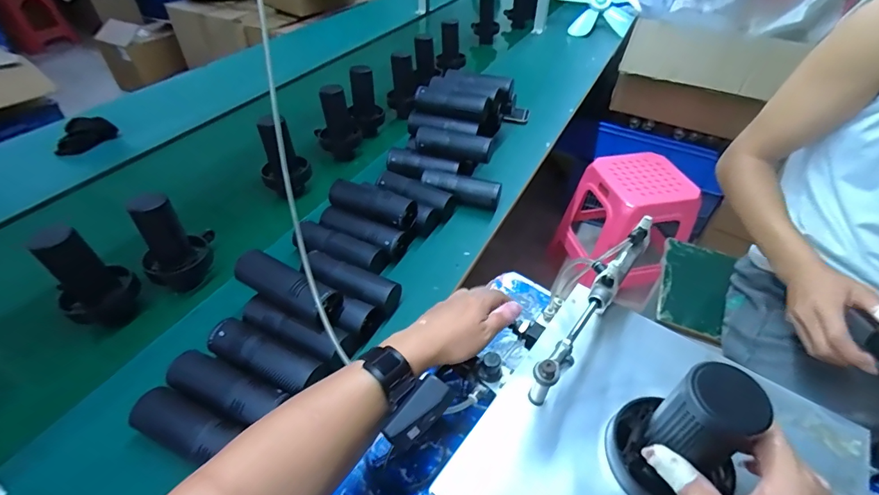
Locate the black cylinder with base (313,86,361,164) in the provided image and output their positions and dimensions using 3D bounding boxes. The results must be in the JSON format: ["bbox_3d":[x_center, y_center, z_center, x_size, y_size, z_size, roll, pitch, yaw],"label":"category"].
[{"bbox_3d":[-0.239,-0.294,0.968,0.102,0.173,0.099,-9,45,-10],"label":"black cylinder with base"}]

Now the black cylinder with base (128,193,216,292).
[{"bbox_3d":[-0.420,-0.015,0.646,0.103,0.144,0.085,-27,51,-25],"label":"black cylinder with base"}]

